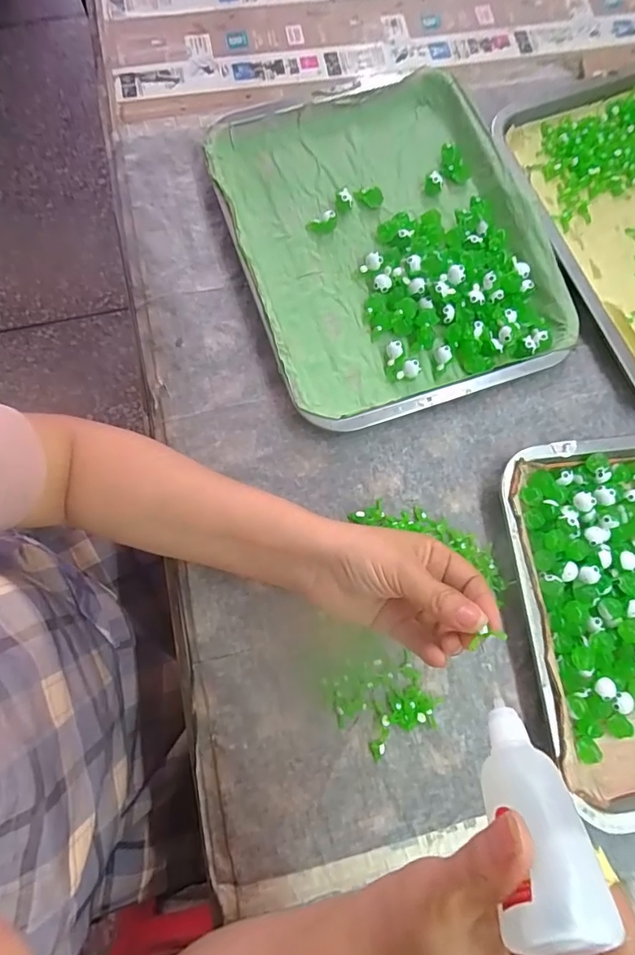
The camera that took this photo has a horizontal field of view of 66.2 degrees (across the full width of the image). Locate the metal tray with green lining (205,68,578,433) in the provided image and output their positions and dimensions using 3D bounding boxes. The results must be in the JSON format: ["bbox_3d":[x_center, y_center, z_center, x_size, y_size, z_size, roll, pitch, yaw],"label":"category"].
[{"bbox_3d":[0.055,-0.202,0.414,0.240,0.023,0.303,-19,79,-5],"label":"metal tray with green lining"}]

